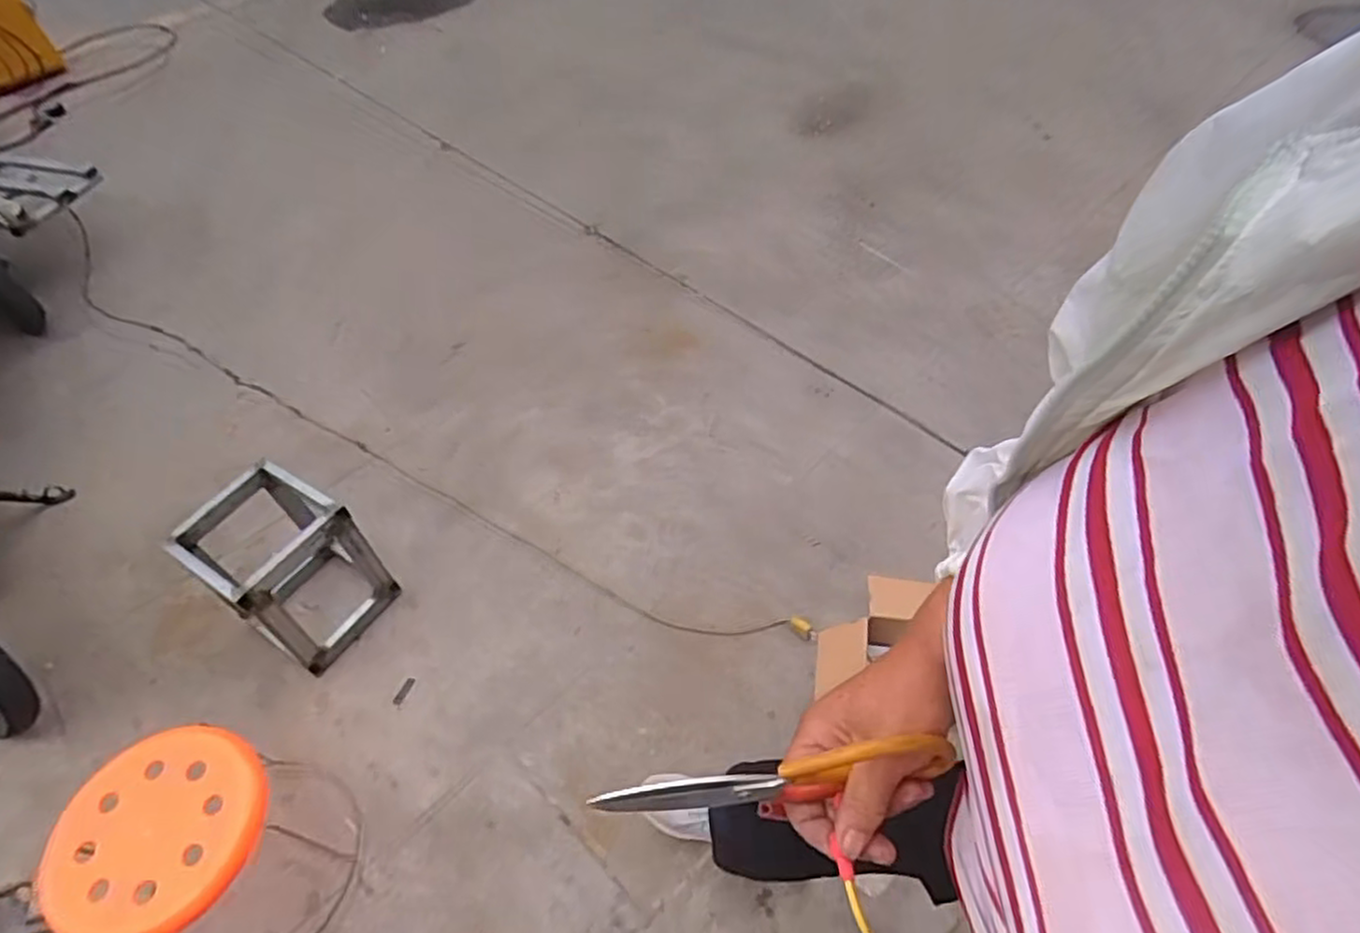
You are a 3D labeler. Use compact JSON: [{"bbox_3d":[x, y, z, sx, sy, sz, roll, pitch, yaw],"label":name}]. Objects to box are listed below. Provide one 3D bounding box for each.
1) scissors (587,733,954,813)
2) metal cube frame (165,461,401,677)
[{"bbox_3d":[0.054,0.174,0.389,0.198,0.061,0.009,-6,52,-6],"label":"scissors"},{"bbox_3d":[-0.762,0.204,1.398,0.238,0.334,0.233,30,59,23],"label":"metal cube frame"}]

